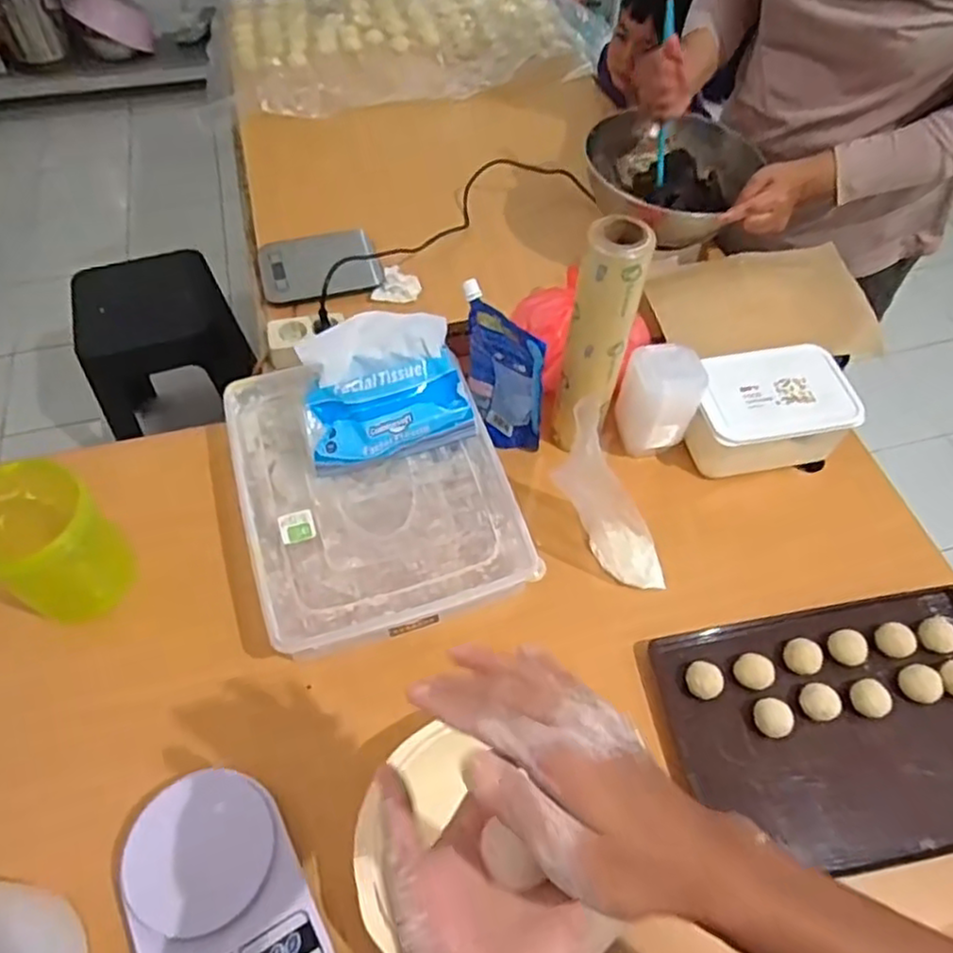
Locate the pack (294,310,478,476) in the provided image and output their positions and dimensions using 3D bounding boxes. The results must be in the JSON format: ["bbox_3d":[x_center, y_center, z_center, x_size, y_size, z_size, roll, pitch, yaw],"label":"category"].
[{"bbox_3d":[-0.104,-0.083,0.775,0.183,0.116,0.129,-21,59,-14],"label":"pack"}]

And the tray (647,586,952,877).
[{"bbox_3d":[0.381,0.250,0.700,0.367,0.036,0.243,-8,57,-6],"label":"tray"}]

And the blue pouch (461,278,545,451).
[{"bbox_3d":[0.031,-0.117,0.817,0.036,0.193,0.124,-29,62,-19],"label":"blue pouch"}]

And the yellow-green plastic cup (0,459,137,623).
[{"bbox_3d":[-0.438,0.066,0.710,0.130,0.128,0.111,39,64,22],"label":"yellow-green plastic cup"}]

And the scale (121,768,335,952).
[{"bbox_3d":[-0.220,0.360,0.597,0.135,0.046,0.192,-25,60,-16],"label":"scale"}]

